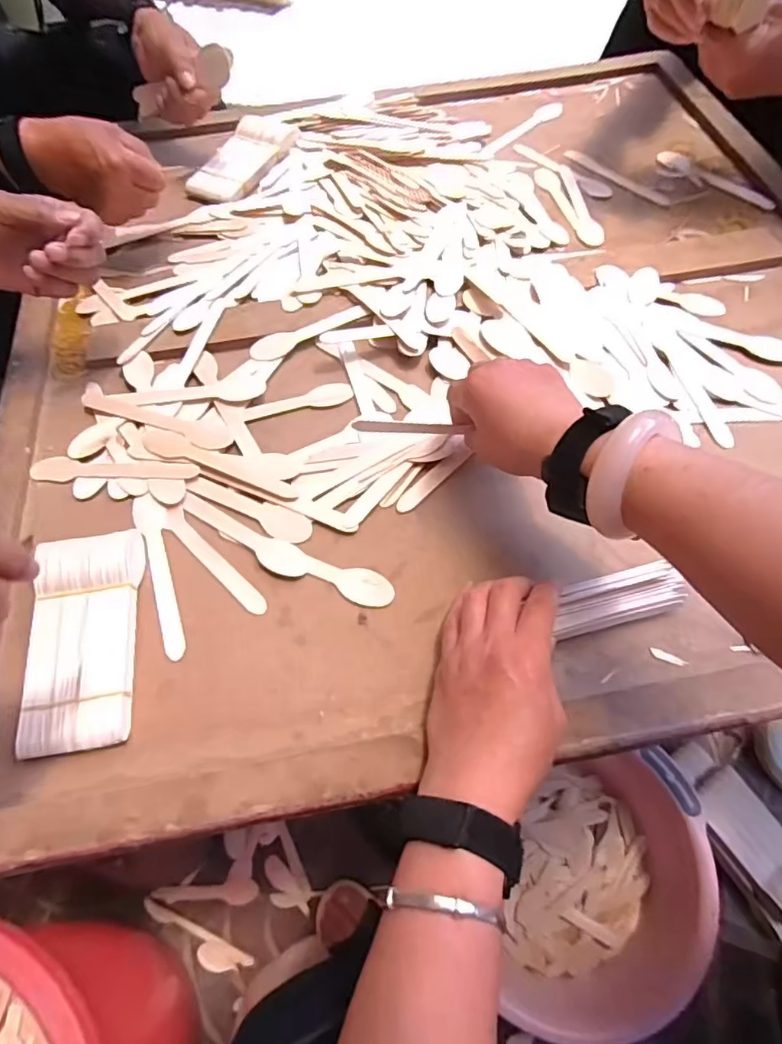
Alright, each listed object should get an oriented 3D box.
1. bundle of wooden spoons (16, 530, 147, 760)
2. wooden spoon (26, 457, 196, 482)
[{"bbox_3d":[-0.226,0.081,0.403,0.071,0.026,0.161,-7,61,-2],"label":"bundle of wooden spoons"},{"bbox_3d":[-0.247,-0.046,0.488,0.153,0.009,0.023,4,61,5],"label":"wooden spoon"}]

